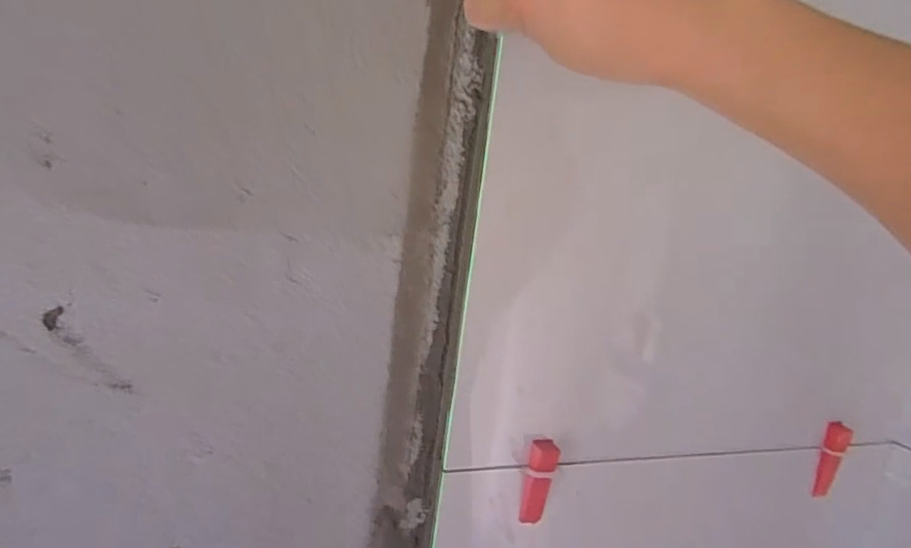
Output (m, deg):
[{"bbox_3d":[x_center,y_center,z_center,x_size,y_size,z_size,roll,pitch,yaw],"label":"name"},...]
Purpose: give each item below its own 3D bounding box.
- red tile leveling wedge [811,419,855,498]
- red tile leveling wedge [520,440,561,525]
[{"bbox_3d":[0.377,0.190,0.571,0.021,0.082,0.028,14,12,33],"label":"red tile leveling wedge"},{"bbox_3d":[0.066,0.167,0.447,0.021,0.070,0.023,11,10,18],"label":"red tile leveling wedge"}]

